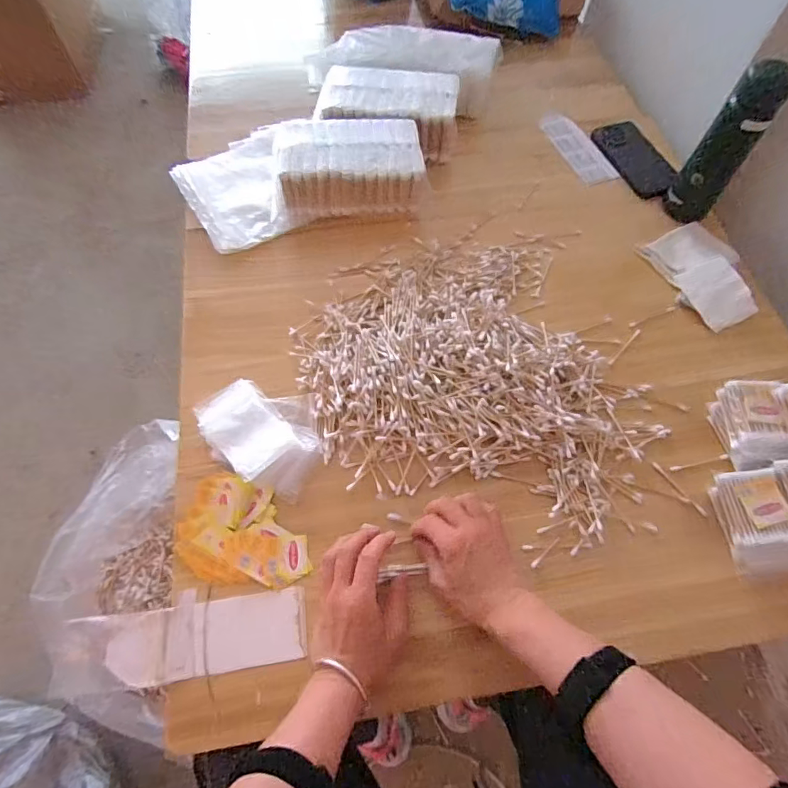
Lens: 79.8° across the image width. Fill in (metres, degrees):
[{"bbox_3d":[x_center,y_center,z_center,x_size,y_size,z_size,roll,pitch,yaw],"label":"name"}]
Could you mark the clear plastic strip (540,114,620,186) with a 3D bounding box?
[{"bbox_3d":[0.272,-0.366,0.700,0.058,0.011,0.153,-25,66,-12],"label":"clear plastic strip"}]

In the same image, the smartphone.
[{"bbox_3d":[0.354,-0.346,0.684,0.064,0.014,0.158,-17,65,-9],"label":"smartphone"}]

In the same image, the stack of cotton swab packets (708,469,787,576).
[{"bbox_3d":[0.335,0.118,0.434,0.045,0.035,0.089,-2,63,-2],"label":"stack of cotton swab packets"}]

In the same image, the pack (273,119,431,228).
[{"bbox_3d":[-0.063,-0.305,0.638,0.204,0.075,0.128,-5,66,-1],"label":"pack"}]

